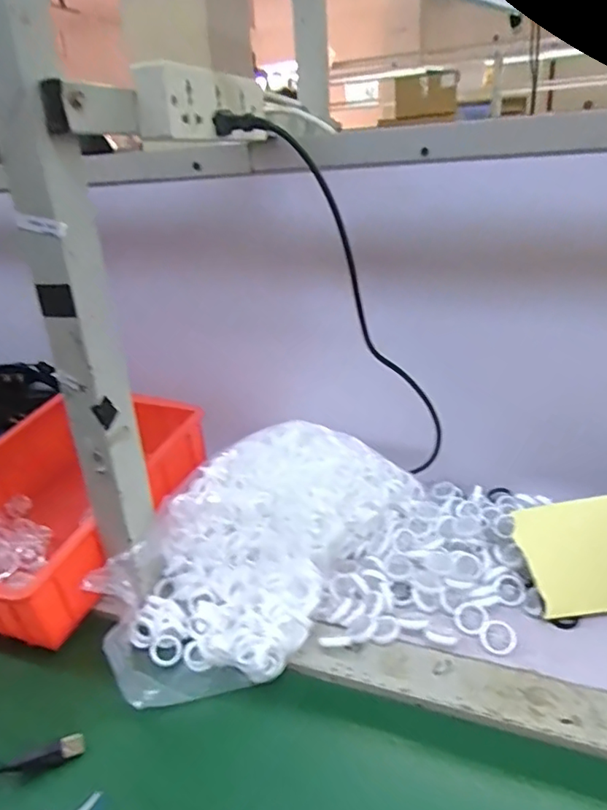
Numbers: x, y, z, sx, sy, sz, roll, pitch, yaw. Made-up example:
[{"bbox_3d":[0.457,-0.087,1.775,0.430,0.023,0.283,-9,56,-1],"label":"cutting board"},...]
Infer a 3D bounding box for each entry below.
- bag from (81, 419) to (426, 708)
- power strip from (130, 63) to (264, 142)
[{"bbox_3d":[-0.040,0.121,0.533,0.188,0.106,0.325,18,31,42],"label":"bag"},{"bbox_3d":[-0.074,-0.240,0.451,0.028,0.050,0.169,8,32,20],"label":"power strip"}]

